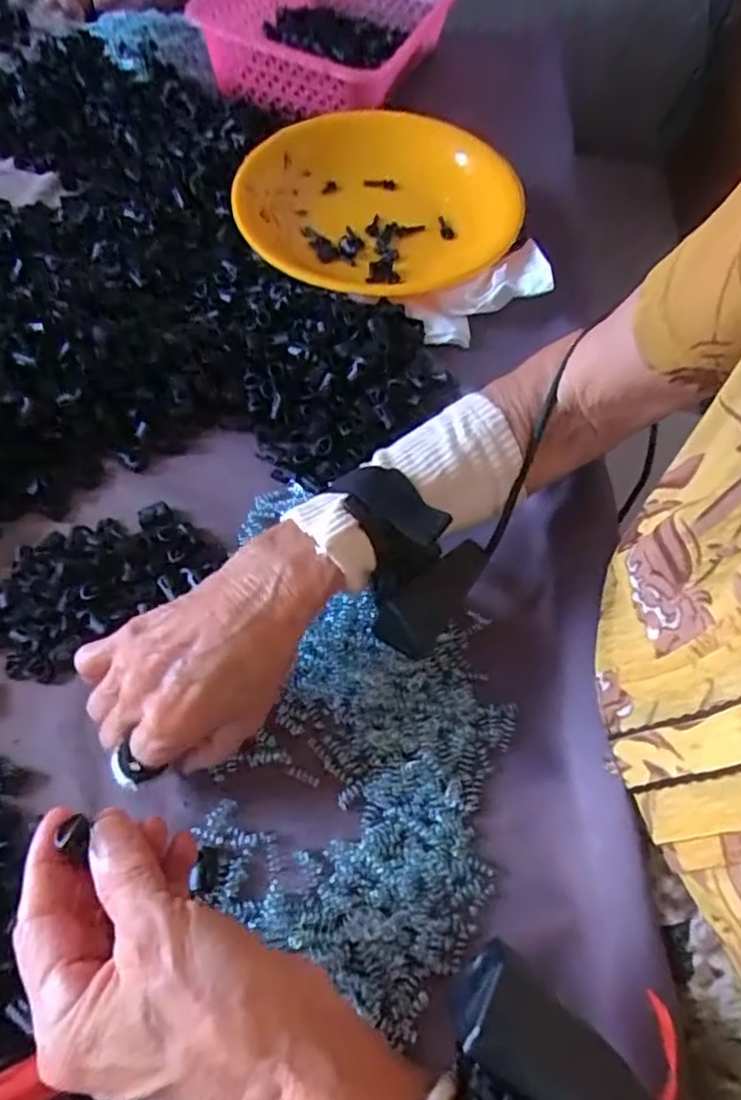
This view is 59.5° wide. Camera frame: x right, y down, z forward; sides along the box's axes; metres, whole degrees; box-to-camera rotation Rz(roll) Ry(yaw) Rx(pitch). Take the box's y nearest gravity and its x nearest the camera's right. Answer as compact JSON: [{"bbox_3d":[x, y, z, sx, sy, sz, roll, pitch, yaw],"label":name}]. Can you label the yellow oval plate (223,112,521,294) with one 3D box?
[{"bbox_3d":[-0.003,-0.303,0.573,0.233,0.054,0.241,28,60,12],"label":"yellow oval plate"}]

